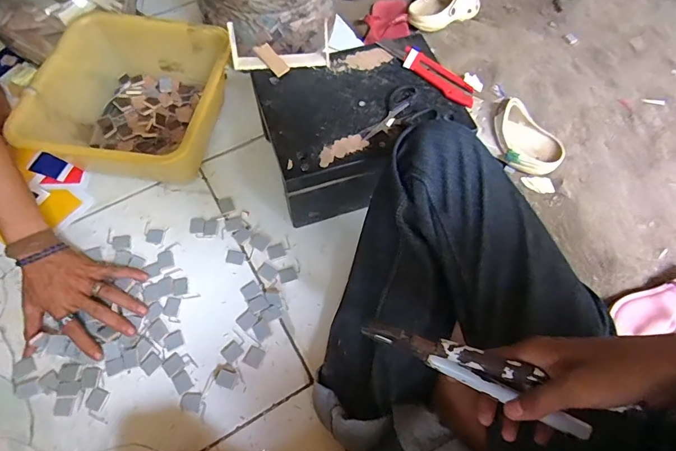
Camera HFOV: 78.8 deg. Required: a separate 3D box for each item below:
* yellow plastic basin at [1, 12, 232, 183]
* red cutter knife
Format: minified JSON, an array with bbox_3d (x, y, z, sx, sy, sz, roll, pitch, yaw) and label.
[{"bbox_3d":[-0.319,-0.193,0.669,0.261,0.137,0.261,8,64,3],"label":"yellow plastic basin"},{"bbox_3d":[0.149,-0.220,0.603,0.129,0.016,0.036,41,70,18],"label":"red cutter knife"}]

